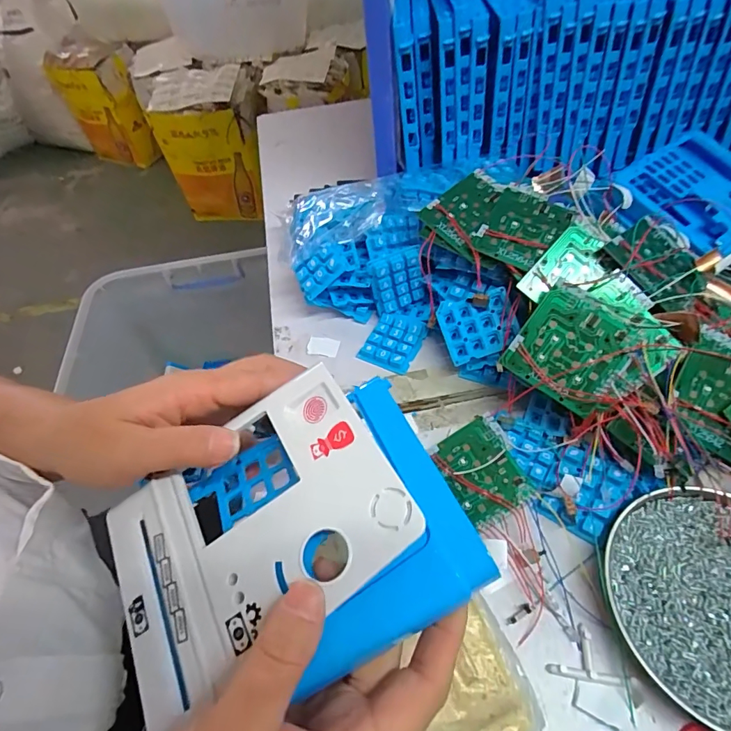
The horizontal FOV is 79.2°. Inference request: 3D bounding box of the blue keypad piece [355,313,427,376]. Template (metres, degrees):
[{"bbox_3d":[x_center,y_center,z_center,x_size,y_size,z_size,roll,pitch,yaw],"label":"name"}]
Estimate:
[{"bbox_3d":[0.025,-0.022,0.406,0.047,0.009,0.059,23,60,20],"label":"blue keypad piece"}]

